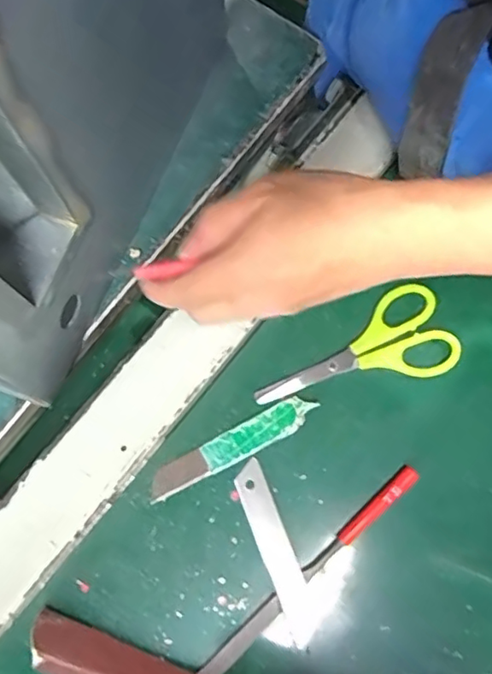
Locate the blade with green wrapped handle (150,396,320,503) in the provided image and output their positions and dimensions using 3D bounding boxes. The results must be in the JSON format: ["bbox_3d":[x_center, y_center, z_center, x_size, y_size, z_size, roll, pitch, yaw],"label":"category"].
[{"bbox_3d":[-0.009,0.067,0.354,0.110,0.004,0.019,-27,77,-7],"label":"blade with green wrapped handle"}]

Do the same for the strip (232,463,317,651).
[{"bbox_3d":[0.018,0.125,0.341,0.018,0.004,0.102,-23,76,1],"label":"strip"}]

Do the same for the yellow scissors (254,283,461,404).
[{"bbox_3d":[0.070,0.017,0.364,0.128,0.004,0.057,-27,77,-7],"label":"yellow scissors"}]

